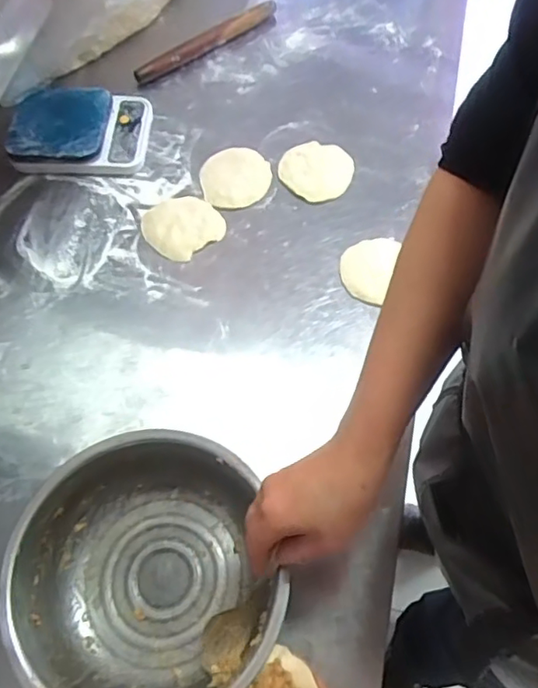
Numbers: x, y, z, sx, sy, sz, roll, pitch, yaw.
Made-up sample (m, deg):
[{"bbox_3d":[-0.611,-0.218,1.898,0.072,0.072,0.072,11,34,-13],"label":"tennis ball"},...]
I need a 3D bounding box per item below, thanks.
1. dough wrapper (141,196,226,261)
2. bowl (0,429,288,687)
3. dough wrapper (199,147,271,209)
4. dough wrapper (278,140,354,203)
[{"bbox_3d":[-0.113,-0.155,0.753,0.095,0.013,0.094,-1,62,2],"label":"dough wrapper"},{"bbox_3d":[-0.108,0.205,0.523,0.212,0.083,0.226,-1,65,2],"label":"bowl"},{"bbox_3d":[-0.045,-0.224,0.787,0.092,0.008,0.100,-6,64,-5],"label":"dough wrapper"},{"bbox_3d":[0.065,-0.235,0.783,0.094,0.007,0.098,-1,62,2],"label":"dough wrapper"}]

